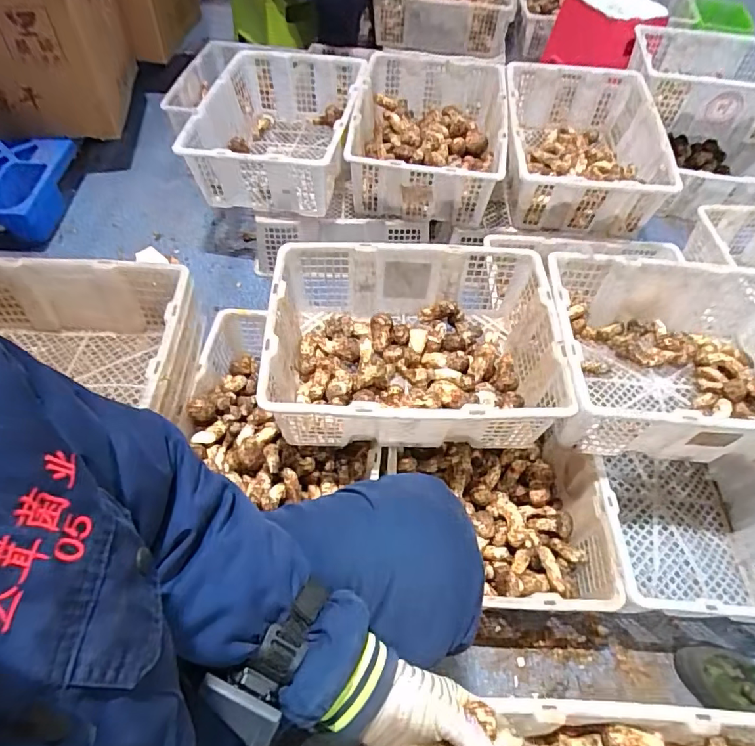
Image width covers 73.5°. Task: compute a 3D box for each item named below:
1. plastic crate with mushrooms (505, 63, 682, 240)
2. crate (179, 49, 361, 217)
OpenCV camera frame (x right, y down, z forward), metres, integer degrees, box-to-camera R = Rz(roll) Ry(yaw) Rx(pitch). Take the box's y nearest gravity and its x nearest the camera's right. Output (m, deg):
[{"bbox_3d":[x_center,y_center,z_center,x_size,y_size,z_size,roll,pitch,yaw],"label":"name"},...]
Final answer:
[{"bbox_3d":[0.509,-0.571,1.287,0.396,0.181,0.490,6,53,1],"label":"plastic crate with mushrooms"},{"bbox_3d":[-0.246,-0.629,1.282,0.382,0.195,0.556,5,53,1],"label":"crate"}]

